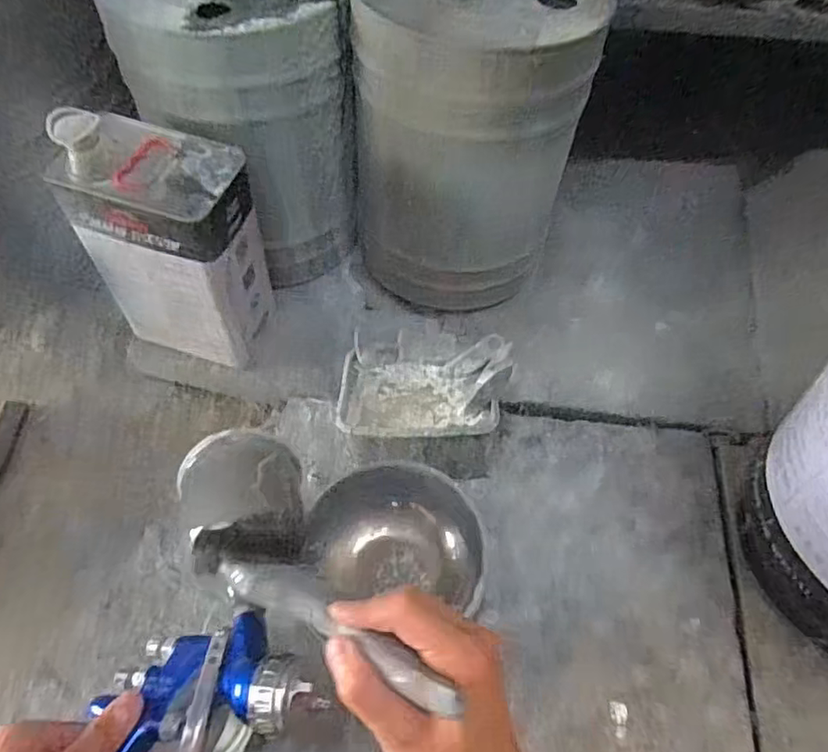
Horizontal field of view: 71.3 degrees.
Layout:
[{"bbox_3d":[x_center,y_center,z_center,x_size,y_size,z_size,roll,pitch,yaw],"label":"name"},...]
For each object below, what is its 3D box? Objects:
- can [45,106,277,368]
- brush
[{"bbox_3d":[-0.257,-0.145,0.633,0.181,0.275,0.107,13,57,13],"label":"can"},{"bbox_3d":[-0.057,0.130,0.324,0.188,0.033,0.036,18,59,31],"label":"brush"}]

